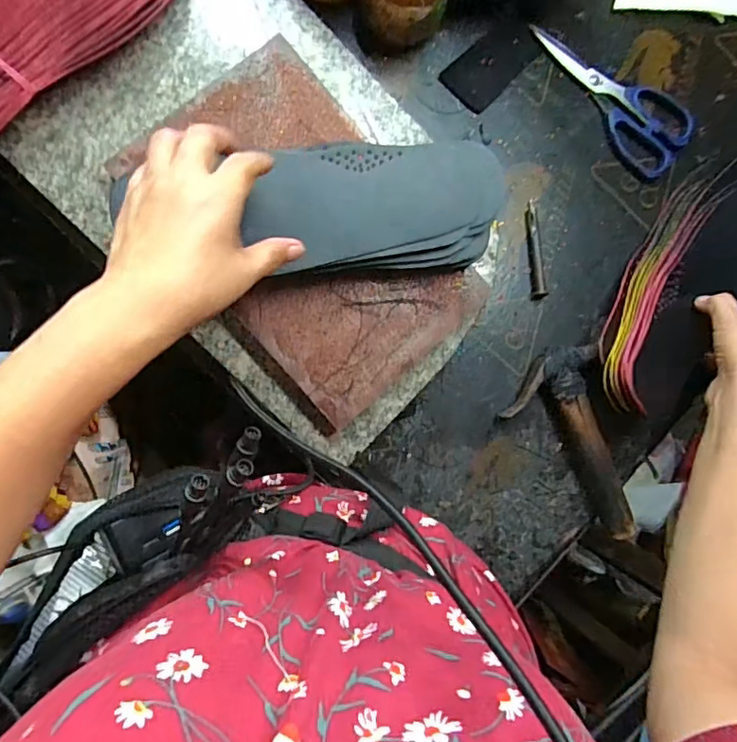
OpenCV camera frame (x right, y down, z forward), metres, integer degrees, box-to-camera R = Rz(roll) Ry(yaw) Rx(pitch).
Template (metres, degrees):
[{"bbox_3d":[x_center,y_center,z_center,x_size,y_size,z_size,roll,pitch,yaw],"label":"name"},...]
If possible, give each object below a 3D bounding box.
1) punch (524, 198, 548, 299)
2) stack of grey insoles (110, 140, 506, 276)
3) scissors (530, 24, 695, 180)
[{"bbox_3d":[0.158,-0.115,0.508,0.014,0.009,0.094,-5,91,-10],"label":"punch"},{"bbox_3d":[0.008,-0.128,0.428,0.191,0.038,0.092,-4,91,-11],"label":"stack of grey insoles"},{"bbox_3d":[0.239,-0.273,0.519,0.083,0.014,0.181,-44,97,-7],"label":"scissors"}]

